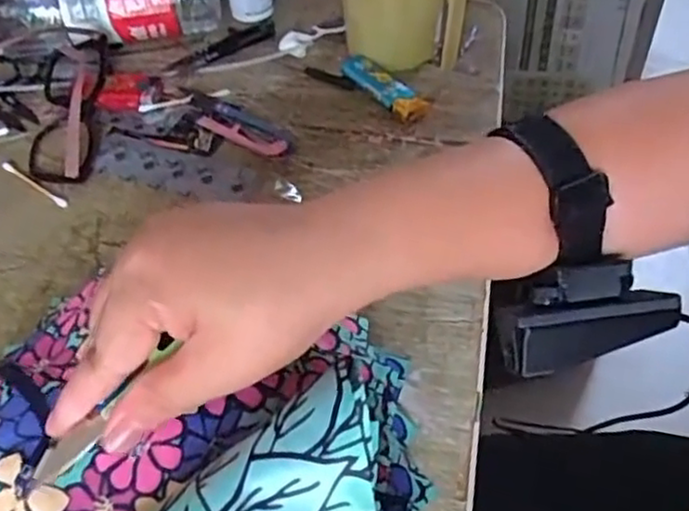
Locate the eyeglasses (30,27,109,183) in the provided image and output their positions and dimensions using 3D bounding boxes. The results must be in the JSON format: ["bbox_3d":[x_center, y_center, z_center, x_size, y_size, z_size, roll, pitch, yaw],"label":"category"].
[{"bbox_3d":[-0.205,-0.113,0.517,0.046,0.032,0.145,-5,50,-2],"label":"eyeglasses"}]

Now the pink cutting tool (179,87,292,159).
[{"bbox_3d":[-0.085,-0.098,0.516,0.115,0.005,0.028,31,58,25],"label":"pink cutting tool"}]

